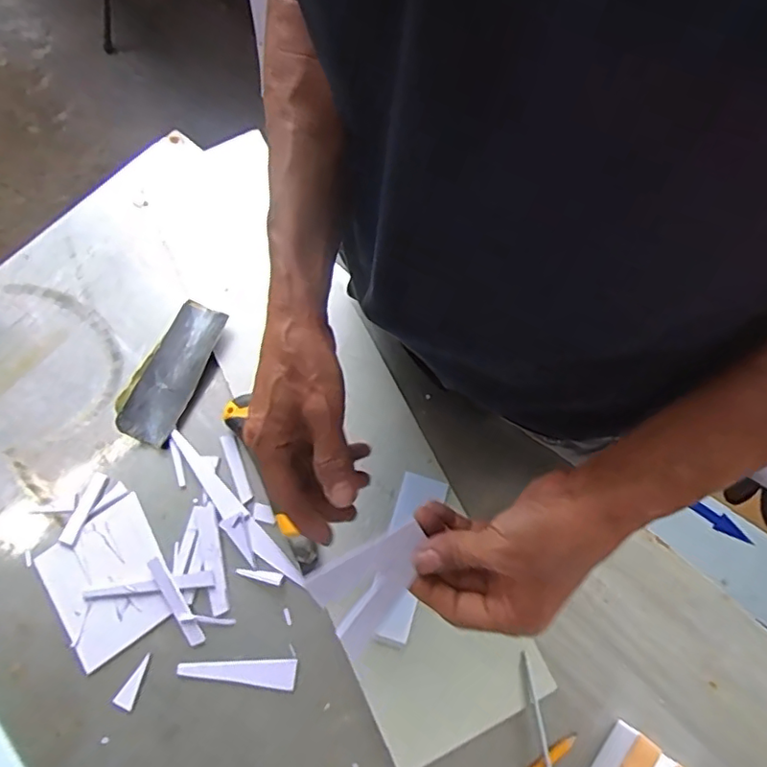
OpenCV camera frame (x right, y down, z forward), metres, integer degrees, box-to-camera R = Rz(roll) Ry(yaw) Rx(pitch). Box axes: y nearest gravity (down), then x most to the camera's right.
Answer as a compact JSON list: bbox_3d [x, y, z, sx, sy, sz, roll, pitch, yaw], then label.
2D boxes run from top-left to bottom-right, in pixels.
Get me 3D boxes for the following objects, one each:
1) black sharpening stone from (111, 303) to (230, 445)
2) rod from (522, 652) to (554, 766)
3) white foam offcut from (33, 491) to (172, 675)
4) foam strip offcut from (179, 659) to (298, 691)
[{"bbox_3d":[-0.198,-0.013,0.532,0.056,0.015,0.136,23,74,9],"label":"black sharpening stone"},{"bbox_3d":[0.122,0.275,0.423,0.007,0.005,0.135,-9,72,-1],"label":"rod"},{"bbox_3d":[-0.232,0.165,0.478,0.097,0.004,0.108,-35,74,-9],"label":"white foam offcut"},{"bbox_3d":[-0.118,0.231,0.455,0.094,0.004,0.021,1,72,2],"label":"foam strip offcut"}]

